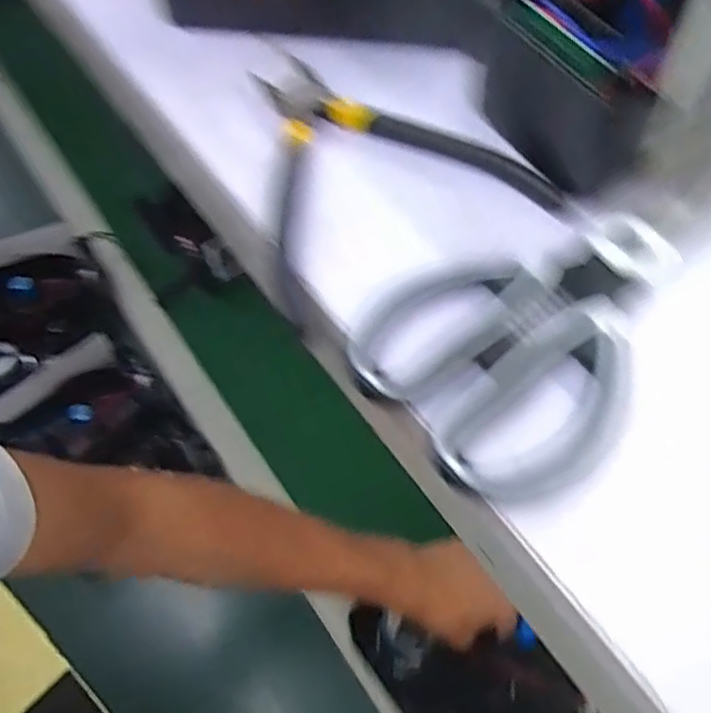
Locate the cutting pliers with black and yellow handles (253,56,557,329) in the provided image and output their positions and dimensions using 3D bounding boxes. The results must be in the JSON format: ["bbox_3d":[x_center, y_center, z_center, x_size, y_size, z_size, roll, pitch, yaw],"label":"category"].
[{"bbox_3d":[0.000,-0.086,0.284,0.118,0.014,0.130,-26,61,-13],"label":"cutting pliers with black and yellow handles"}]

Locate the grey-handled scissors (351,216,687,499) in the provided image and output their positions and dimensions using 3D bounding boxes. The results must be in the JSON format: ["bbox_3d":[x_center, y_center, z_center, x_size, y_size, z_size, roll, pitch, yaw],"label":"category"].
[{"bbox_3d":[0.063,-0.010,0.232,0.119,0.011,0.088,-37,64,-19],"label":"grey-handled scissors"}]

